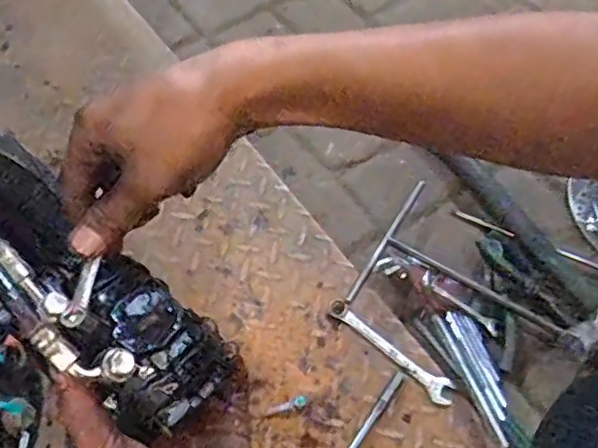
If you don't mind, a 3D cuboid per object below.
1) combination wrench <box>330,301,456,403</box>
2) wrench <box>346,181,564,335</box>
[{"bbox_3d":[0.100,0.138,0.677,0.159,0.012,0.024,36,67,20],"label":"combination wrench"},{"bbox_3d":[0.187,0.067,0.686,0.214,0.022,0.159,31,65,16],"label":"wrench"}]

